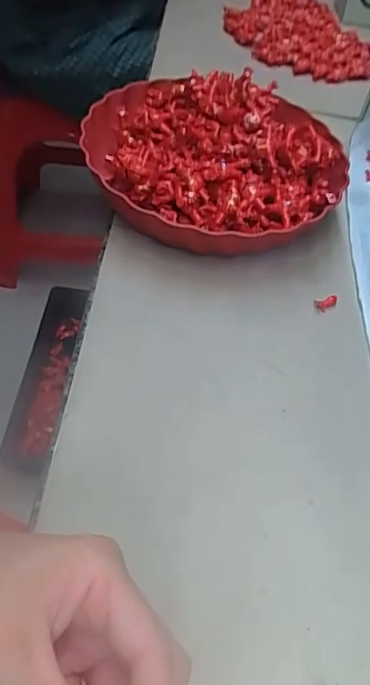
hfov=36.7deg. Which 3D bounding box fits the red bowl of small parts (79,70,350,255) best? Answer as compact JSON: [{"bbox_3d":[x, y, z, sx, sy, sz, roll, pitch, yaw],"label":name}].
[{"bbox_3d":[0.027,-0.167,0.519,0.238,0.081,0.219,6,50,-3],"label":"red bowl of small parts"}]

